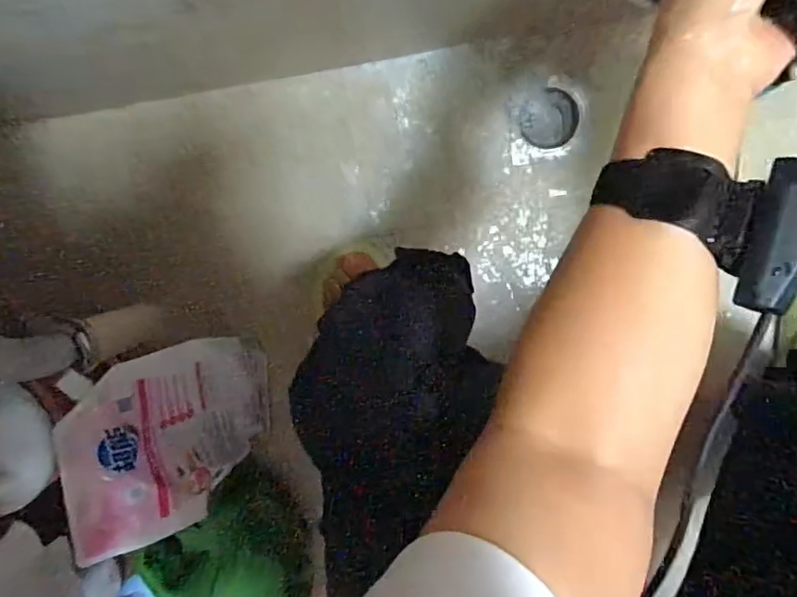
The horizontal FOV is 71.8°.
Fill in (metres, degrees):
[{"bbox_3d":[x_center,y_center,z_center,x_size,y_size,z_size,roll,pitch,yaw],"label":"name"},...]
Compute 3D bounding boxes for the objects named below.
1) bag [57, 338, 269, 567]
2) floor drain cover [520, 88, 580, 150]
[{"bbox_3d":[-0.242,0.151,0.628,0.029,0.268,0.194,-1,101,30],"label":"bag"},{"bbox_3d":[0.185,-0.220,0.674,0.070,0.004,0.068,-12,113,-1],"label":"floor drain cover"}]

